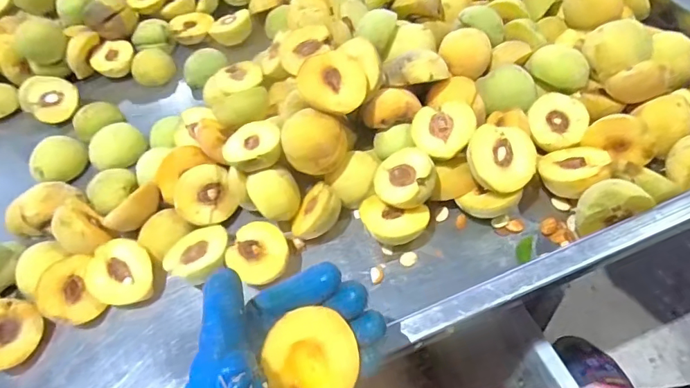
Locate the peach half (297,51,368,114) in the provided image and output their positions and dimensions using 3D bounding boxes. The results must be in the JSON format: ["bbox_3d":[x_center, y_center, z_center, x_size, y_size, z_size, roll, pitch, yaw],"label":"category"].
[{"bbox_3d":[-0.012,-0.101,0.436,0.058,0.030,0.056,-31,92,-17],"label":"peach half"}]

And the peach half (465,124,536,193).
[{"bbox_3d":[0.135,-0.030,0.411,0.056,0.029,0.056,16,82,-1],"label":"peach half"}]

